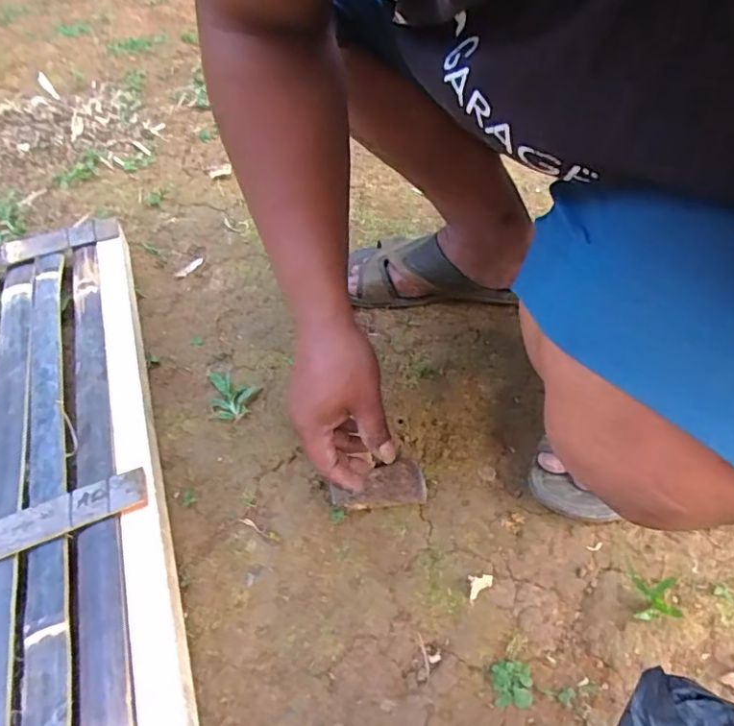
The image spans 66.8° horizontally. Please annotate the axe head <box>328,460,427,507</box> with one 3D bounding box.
[{"bbox_3d":[0.011,0.113,0.526,0.089,0.009,0.044,0,57,-13],"label":"axe head"}]

